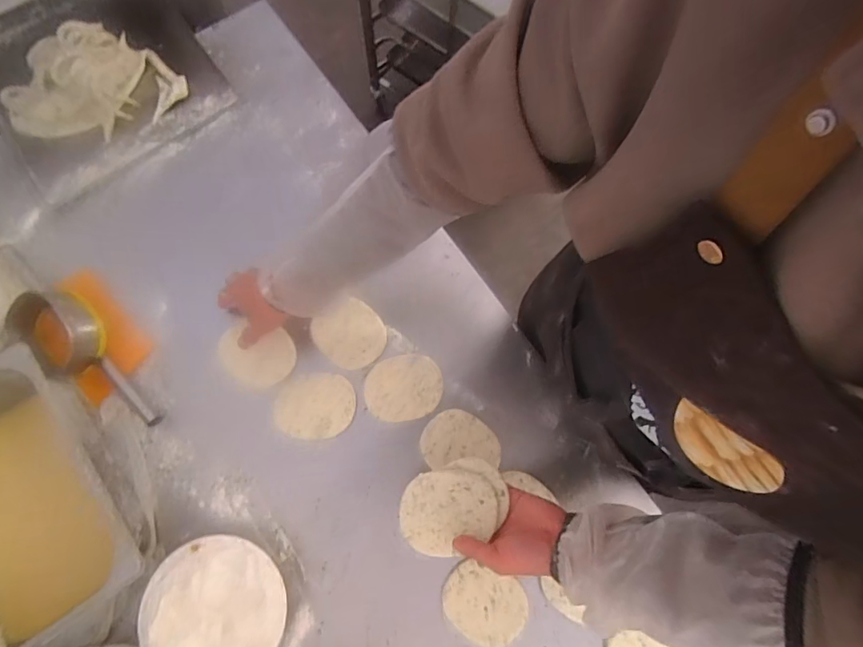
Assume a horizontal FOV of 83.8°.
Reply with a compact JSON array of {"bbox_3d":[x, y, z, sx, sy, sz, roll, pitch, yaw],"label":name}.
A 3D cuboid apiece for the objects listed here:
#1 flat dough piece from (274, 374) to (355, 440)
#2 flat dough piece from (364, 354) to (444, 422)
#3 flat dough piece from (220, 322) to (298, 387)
[{"bbox_3d":[-0.167,0.118,0.687,0.112,0.009,0.089,-4,77,-3],"label":"flat dough piece"},{"bbox_3d":[-0.040,0.092,0.695,0.110,0.009,0.090,-15,78,-5],"label":"flat dough piece"},{"bbox_3d":[-0.249,0.050,0.688,0.100,0.007,0.082,6,88,-10],"label":"flat dough piece"}]

